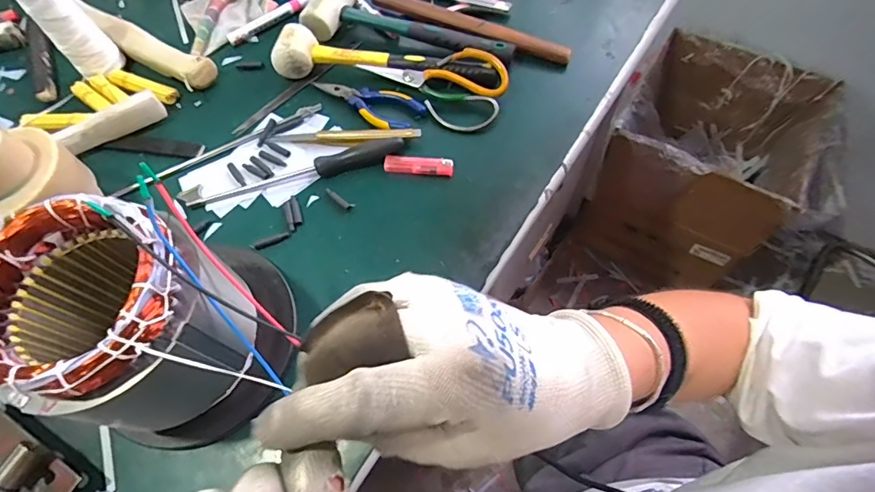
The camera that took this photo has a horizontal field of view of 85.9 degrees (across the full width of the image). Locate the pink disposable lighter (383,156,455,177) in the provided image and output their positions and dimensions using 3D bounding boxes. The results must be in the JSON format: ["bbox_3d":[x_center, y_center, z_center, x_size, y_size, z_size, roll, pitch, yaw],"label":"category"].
[{"bbox_3d":[-0.022,-0.091,0.538,0.079,0.009,0.020,5,65,6],"label":"pink disposable lighter"}]

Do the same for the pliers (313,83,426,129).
[{"bbox_3d":[-0.089,-0.182,0.585,0.147,0.011,0.052,27,69,16],"label":"pliers"}]

